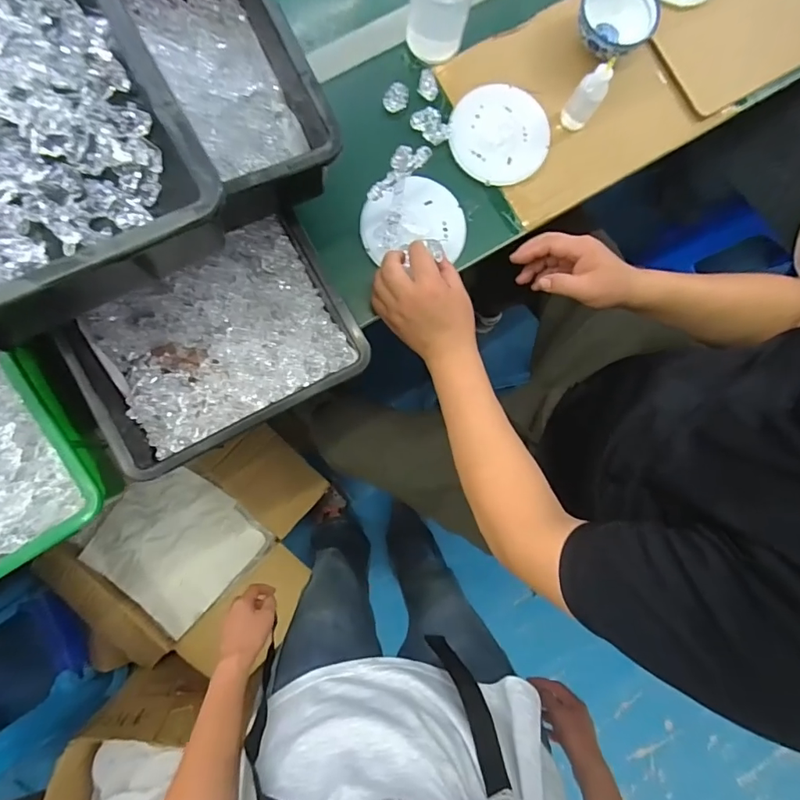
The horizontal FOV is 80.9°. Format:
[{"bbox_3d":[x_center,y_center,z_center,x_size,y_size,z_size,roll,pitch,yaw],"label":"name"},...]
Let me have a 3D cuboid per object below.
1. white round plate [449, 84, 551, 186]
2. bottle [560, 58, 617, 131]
[{"bbox_3d":[0.133,-0.351,0.623,0.129,0.007,0.128,0,87,-5],"label":"white round plate"},{"bbox_3d":[0.237,-0.384,0.592,0.029,0.089,0.035,-33,90,-5],"label":"bottle"}]

